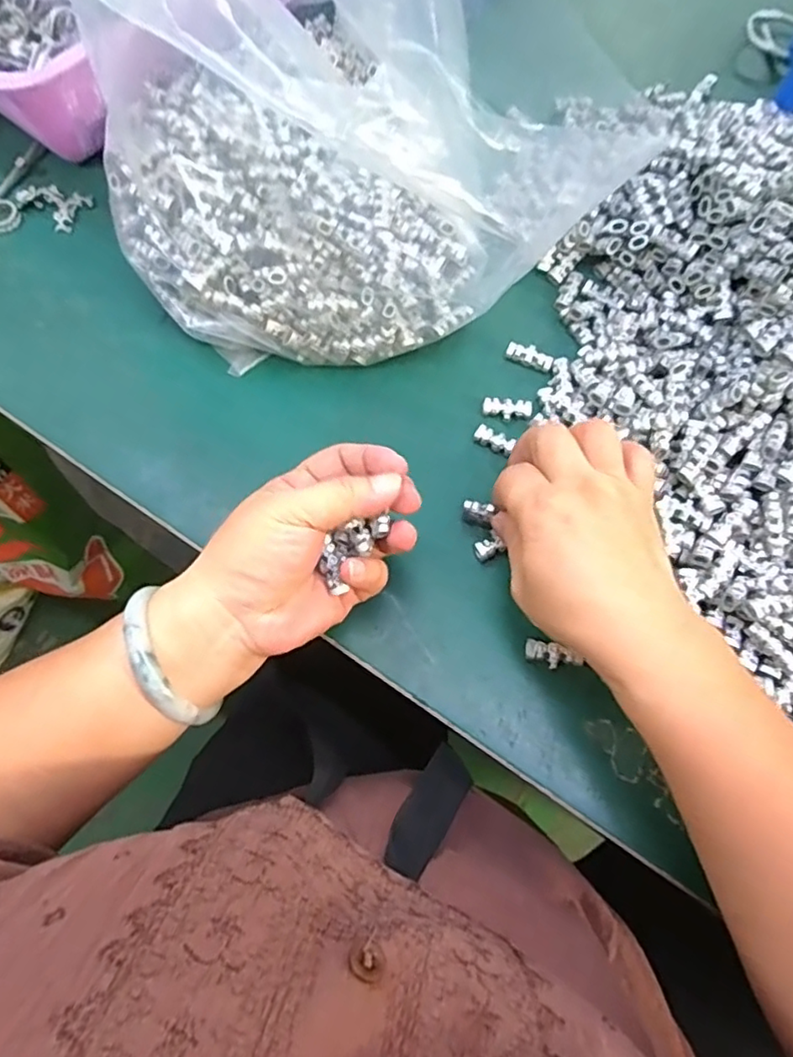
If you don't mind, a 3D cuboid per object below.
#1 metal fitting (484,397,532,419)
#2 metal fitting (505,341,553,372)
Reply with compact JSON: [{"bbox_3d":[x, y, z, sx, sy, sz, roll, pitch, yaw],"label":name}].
[{"bbox_3d":[0.069,-0.074,0.375,0.030,0.004,0.012,5,71,0],"label":"metal fitting"},{"bbox_3d":[0.087,-0.112,0.391,0.030,0.006,0.014,23,72,6],"label":"metal fitting"}]

